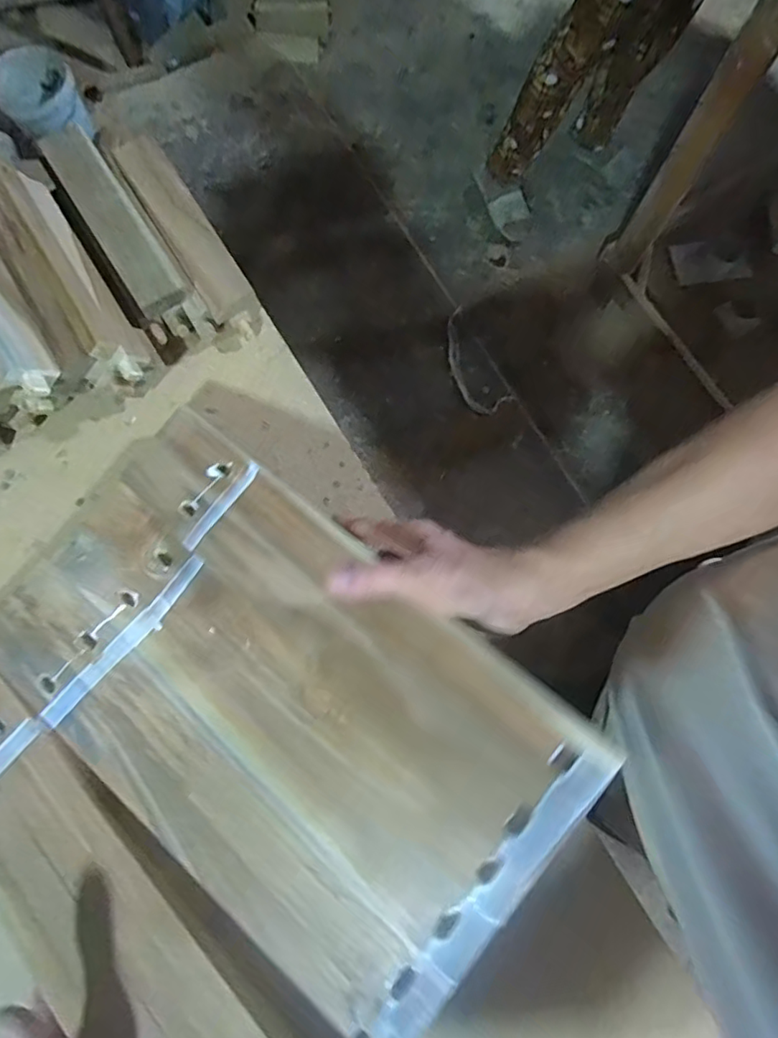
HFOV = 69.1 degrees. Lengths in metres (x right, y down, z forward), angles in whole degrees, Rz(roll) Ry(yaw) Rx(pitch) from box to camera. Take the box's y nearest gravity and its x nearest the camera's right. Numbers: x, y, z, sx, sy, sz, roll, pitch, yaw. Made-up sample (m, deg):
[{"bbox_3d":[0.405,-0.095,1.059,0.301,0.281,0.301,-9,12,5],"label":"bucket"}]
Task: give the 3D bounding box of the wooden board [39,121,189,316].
[{"bbox_3d":[-0.258,-0.282,0.529,0.050,0.019,0.208,-33,80,-8],"label":"wooden board"}]

